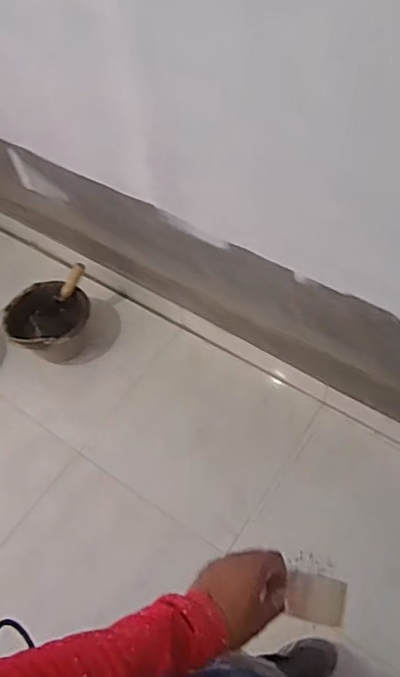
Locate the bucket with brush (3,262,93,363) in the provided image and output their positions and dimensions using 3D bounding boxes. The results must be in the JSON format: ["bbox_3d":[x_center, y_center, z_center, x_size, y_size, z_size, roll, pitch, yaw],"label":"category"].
[{"bbox_3d":[-0.441,-0.042,1.769,0.280,0.207,0.230,-24,57,-11],"label":"bucket with brush"}]

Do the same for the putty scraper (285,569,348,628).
[{"bbox_3d":[0.129,0.285,0.636,0.069,0.009,0.048,19,72,-13],"label":"putty scraper"}]

